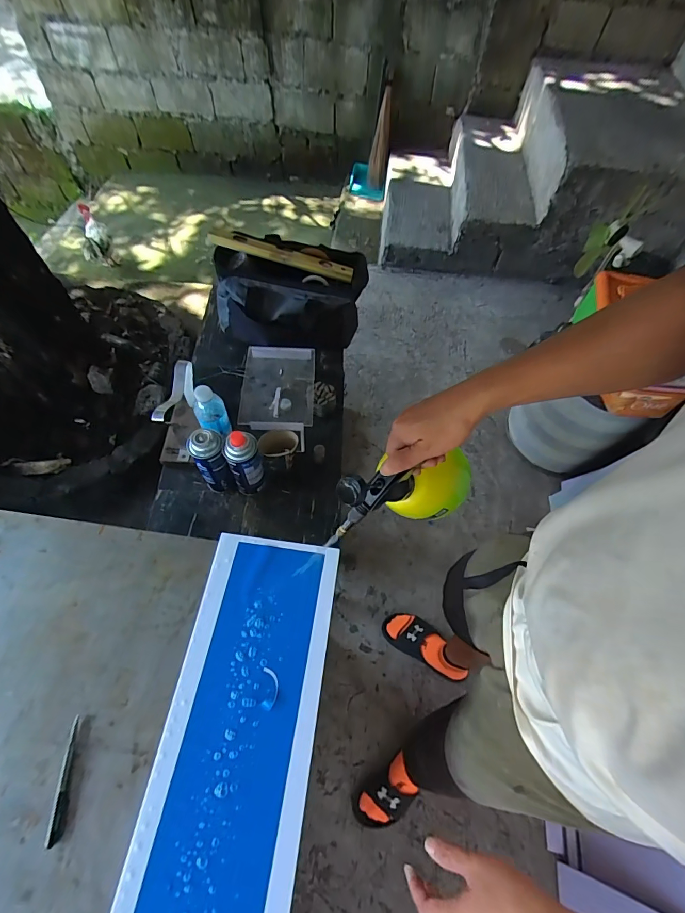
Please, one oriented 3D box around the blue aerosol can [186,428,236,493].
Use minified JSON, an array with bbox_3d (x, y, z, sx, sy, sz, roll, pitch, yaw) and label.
[{"bbox_3d":[-0.266,0.018,0.827,0.061,0.180,0.059,2,61,-3],"label":"blue aerosol can"}]

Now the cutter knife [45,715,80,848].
[{"bbox_3d":[-0.354,0.408,0.506,0.014,0.009,0.128,-6,61,-6],"label":"cutter knife"}]

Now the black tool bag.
[{"bbox_3d":[-0.143,-0.443,1.085,0.400,0.171,0.246,4,61,-2],"label":"black tool bag"}]

